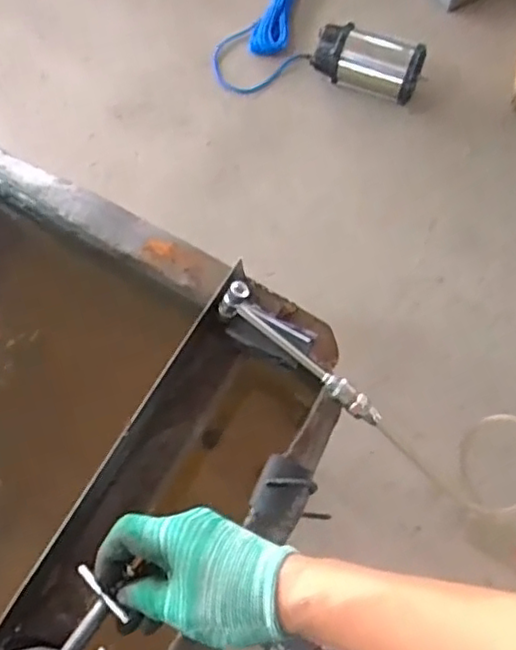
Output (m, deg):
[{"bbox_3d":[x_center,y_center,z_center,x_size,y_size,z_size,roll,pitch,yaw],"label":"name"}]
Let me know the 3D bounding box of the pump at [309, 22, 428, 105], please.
[{"bbox_3d":[0.265,-0.637,1.499,0.264,0.122,0.115,20,74,6],"label":"pump"}]

